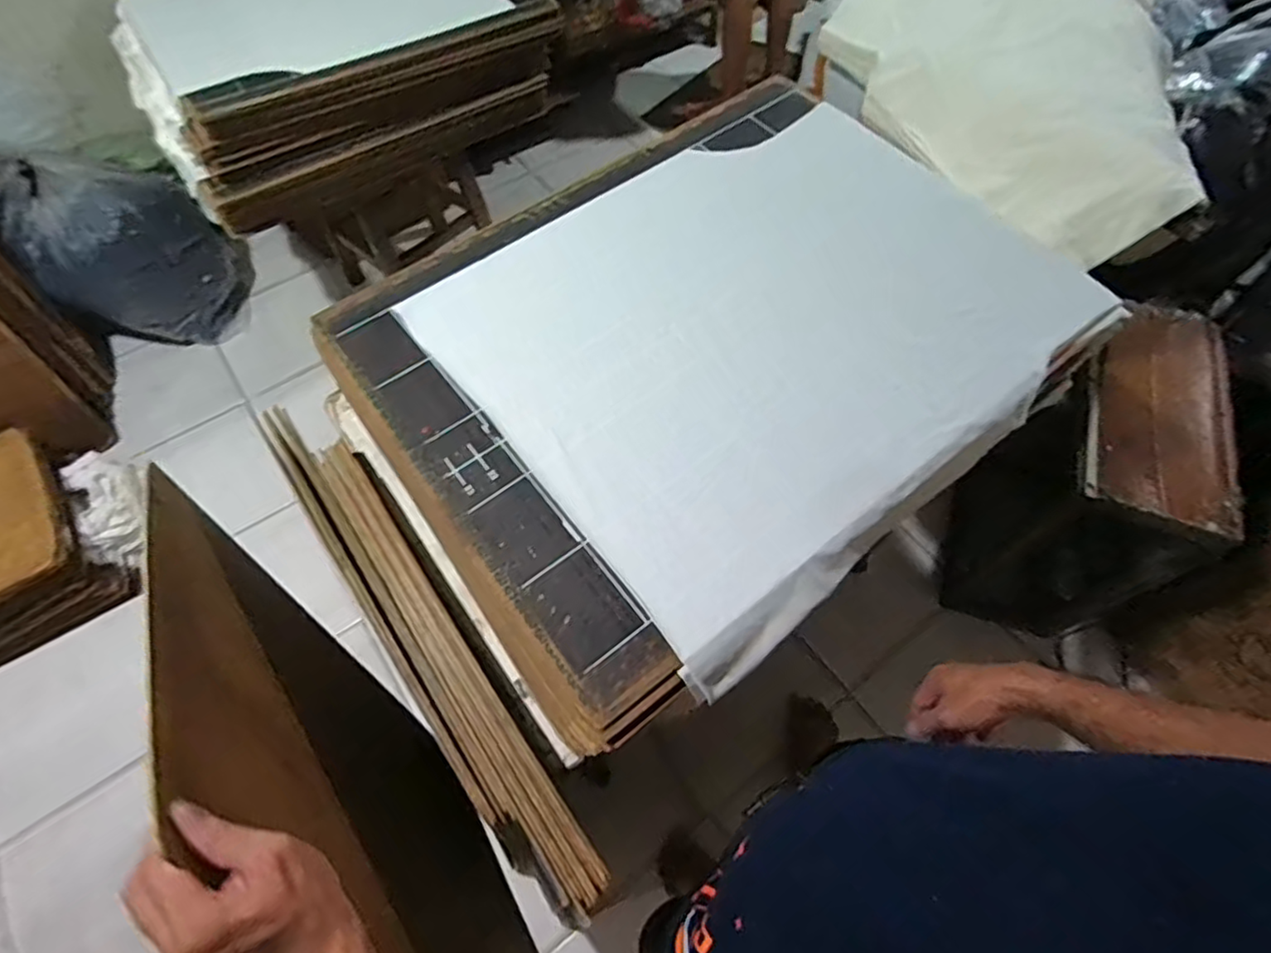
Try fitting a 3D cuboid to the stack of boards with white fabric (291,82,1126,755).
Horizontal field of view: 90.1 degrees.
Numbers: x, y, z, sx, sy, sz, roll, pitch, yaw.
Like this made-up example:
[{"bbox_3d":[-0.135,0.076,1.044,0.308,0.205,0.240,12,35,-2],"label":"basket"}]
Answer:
[{"bbox_3d":[0.107,-0.184,0.753,0.794,0.084,0.621,-32,64,-18],"label":"stack of boards with white fabric"}]

